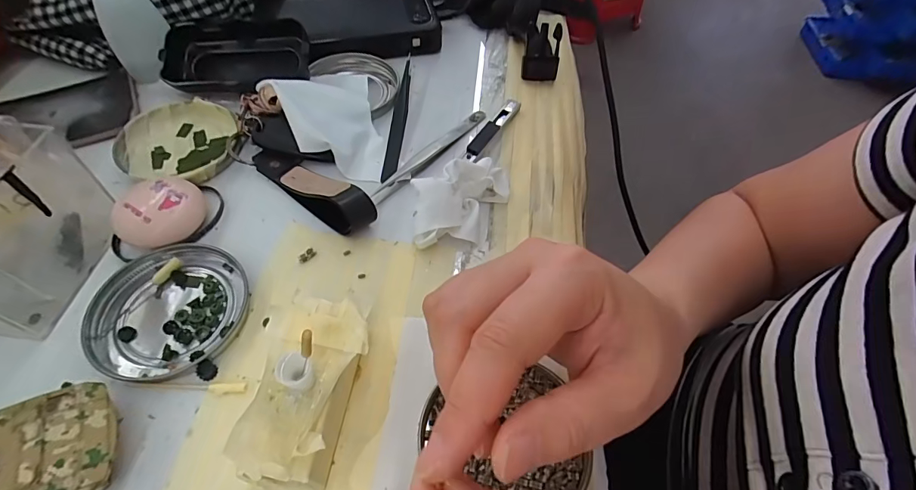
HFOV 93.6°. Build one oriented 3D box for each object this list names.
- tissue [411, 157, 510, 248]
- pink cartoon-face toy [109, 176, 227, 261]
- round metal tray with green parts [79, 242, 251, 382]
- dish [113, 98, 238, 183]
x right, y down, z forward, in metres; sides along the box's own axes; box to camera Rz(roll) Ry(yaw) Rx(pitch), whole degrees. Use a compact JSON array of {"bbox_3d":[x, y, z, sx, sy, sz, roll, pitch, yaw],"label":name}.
[{"bbox_3d":[0.003,-0.029,0.276,0.077,0.026,0.049,-33,64,-22],"label":"tissue"},{"bbox_3d":[-0.179,-0.020,0.261,0.056,0.025,0.044,-13,58,-12],"label":"pink cartoon-face toy"},{"bbox_3d":[-0.158,0.034,0.236,0.076,0.008,0.079,2,56,-2],"label":"round metal tray with green parts"},{"bbox_3d":[-0.199,-0.073,0.306,0.076,0.012,0.078,2,56,-2],"label":"dish"}]

